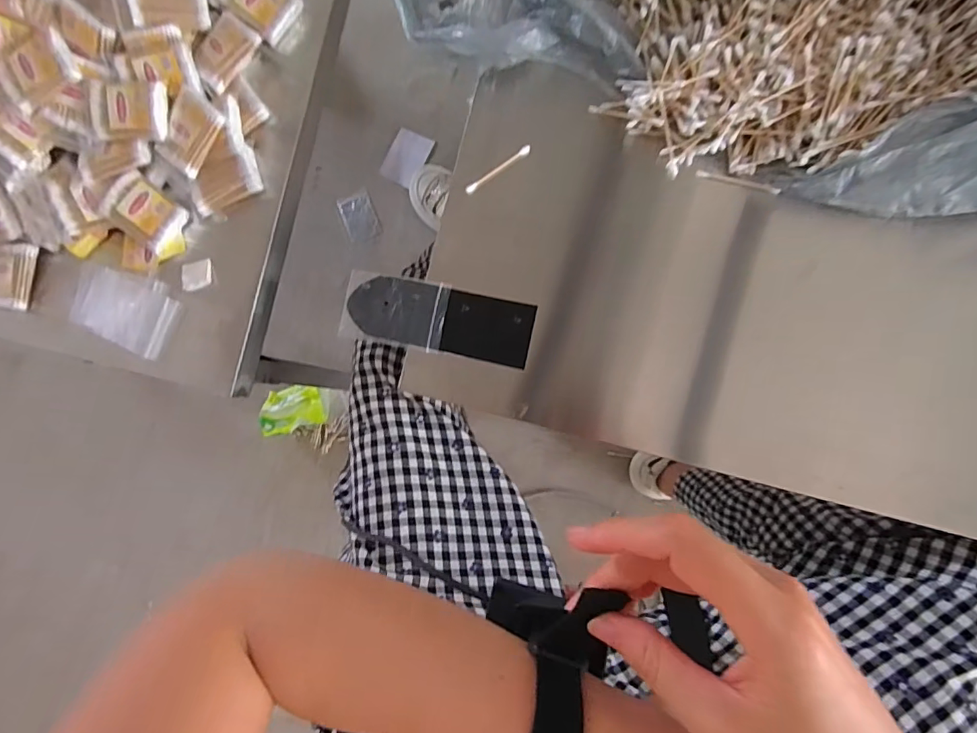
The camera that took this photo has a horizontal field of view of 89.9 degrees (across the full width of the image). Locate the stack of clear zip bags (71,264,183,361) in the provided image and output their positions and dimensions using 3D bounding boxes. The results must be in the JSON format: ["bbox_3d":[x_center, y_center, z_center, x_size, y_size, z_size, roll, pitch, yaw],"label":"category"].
[{"bbox_3d":[-0.394,-0.065,0.524,0.130,0.009,0.075,23,89,9],"label":"stack of clear zip bags"}]

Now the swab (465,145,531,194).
[{"bbox_3d":[0.009,-0.188,0.468,0.072,0.006,0.007,-33,82,4],"label":"swab"}]

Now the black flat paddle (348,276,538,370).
[{"bbox_3d":[-0.046,-0.045,0.459,0.173,0.009,0.058,12,87,9],"label":"black flat paddle"}]

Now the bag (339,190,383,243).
[{"bbox_3d":[-0.262,-0.307,1.000,0.073,0.011,0.099,-19,93,17],"label":"bag"}]

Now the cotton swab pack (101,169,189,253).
[{"bbox_3d":[-0.361,-0.161,0.516,0.065,0.033,0.056,37,91,9],"label":"cotton swab pack"}]

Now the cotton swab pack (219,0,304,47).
[{"bbox_3d":[-0.246,-0.391,0.523,0.084,0.035,0.059,43,92,9],"label":"cotton swab pack"}]

